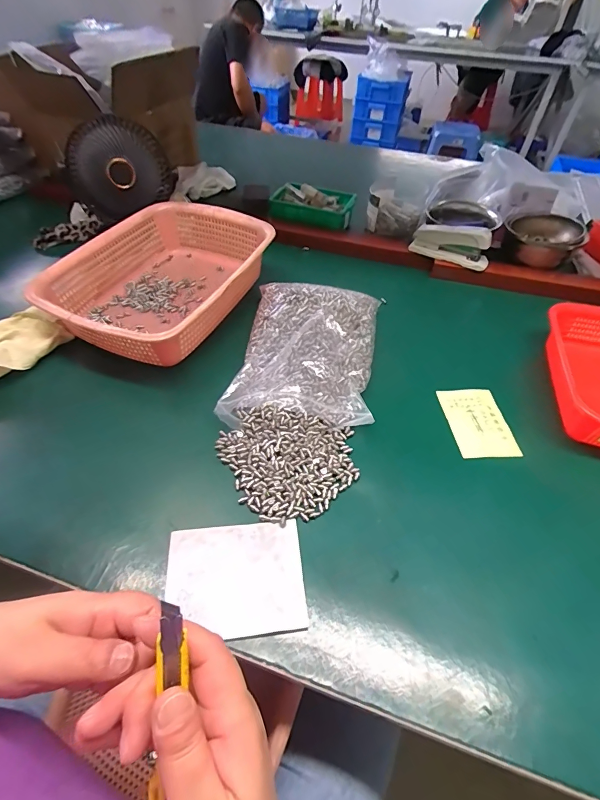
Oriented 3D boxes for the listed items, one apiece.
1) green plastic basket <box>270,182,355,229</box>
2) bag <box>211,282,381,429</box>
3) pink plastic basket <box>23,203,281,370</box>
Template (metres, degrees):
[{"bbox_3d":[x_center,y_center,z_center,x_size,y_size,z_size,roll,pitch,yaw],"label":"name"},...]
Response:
[{"bbox_3d":[0.023,-0.366,0.742,0.152,0.056,0.086,16,49,10],"label":"green plastic basket"},{"bbox_3d":[0.009,-0.062,0.471,0.161,0.052,0.229,8,48,3],"label":"bag"},{"bbox_3d":[-0.184,-0.165,0.540,0.222,0.077,0.295,22,51,15],"label":"pink plastic basket"}]

